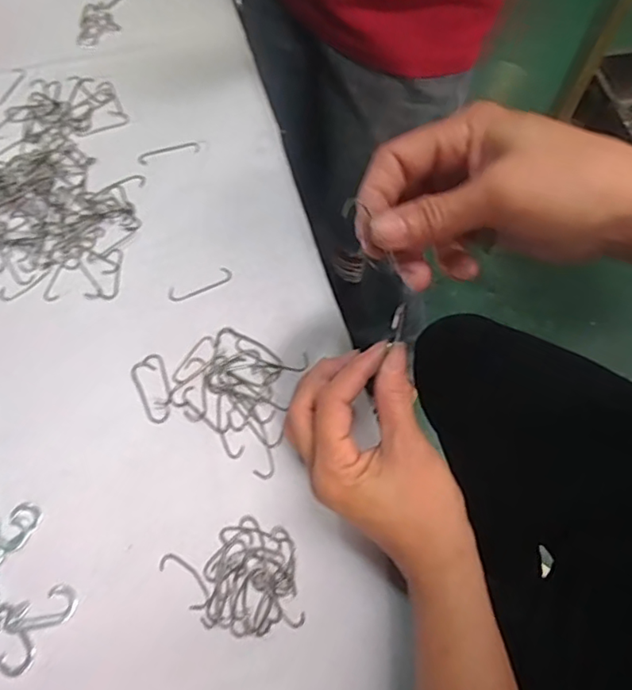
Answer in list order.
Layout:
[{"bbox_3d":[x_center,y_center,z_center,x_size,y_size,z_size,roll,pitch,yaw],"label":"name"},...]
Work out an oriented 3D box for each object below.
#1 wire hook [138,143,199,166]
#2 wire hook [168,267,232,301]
[{"bbox_3d":[-0.118,-0.155,0.445,0.049,0.004,0.014,-14,67,-8],"label":"wire hook"},{"bbox_3d":[-0.082,-0.044,0.394,0.047,0.004,0.013,-24,69,-12],"label":"wire hook"}]

